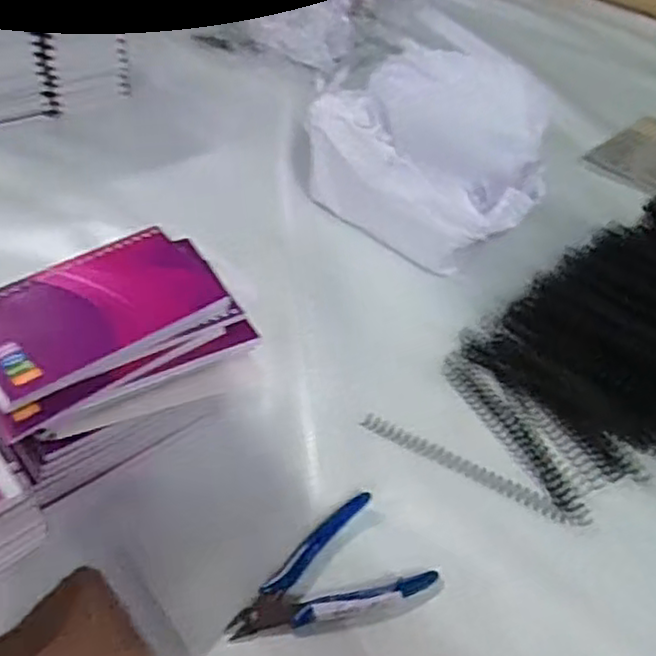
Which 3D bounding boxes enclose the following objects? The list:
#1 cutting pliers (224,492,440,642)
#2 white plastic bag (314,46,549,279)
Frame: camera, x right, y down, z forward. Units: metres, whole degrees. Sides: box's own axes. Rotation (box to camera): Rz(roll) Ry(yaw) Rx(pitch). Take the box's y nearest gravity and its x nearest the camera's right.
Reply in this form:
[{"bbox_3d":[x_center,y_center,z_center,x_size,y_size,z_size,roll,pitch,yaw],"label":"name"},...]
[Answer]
[{"bbox_3d":[-0.004,0.148,0.418,0.118,0.011,0.068,-18,47,-21],"label":"cutting pliers"},{"bbox_3d":[0.103,-0.163,0.675,0.212,0.120,0.220,21,46,18],"label":"white plastic bag"}]

